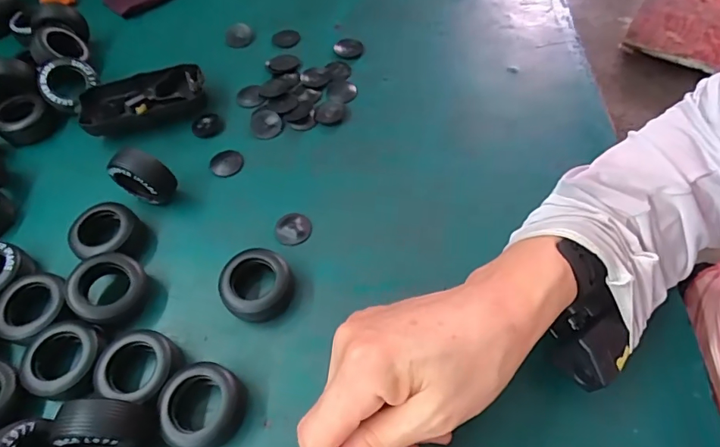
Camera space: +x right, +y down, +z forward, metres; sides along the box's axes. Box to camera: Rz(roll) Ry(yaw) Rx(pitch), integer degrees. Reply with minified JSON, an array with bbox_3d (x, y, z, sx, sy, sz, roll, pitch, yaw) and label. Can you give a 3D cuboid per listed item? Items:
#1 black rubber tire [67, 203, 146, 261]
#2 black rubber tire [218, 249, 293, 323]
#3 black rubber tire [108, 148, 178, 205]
[{"bbox_3d":[-0.192,0.008,0.353,0.047,0.023,0.042,-9,59,-2],"label":"black rubber tire"},{"bbox_3d":[-0.072,0.043,0.321,0.050,0.020,0.045,-35,63,-17],"label":"black rubber tire"},{"bbox_3d":[-0.168,-0.035,0.360,0.041,0.054,0.021,17,61,13],"label":"black rubber tire"}]

